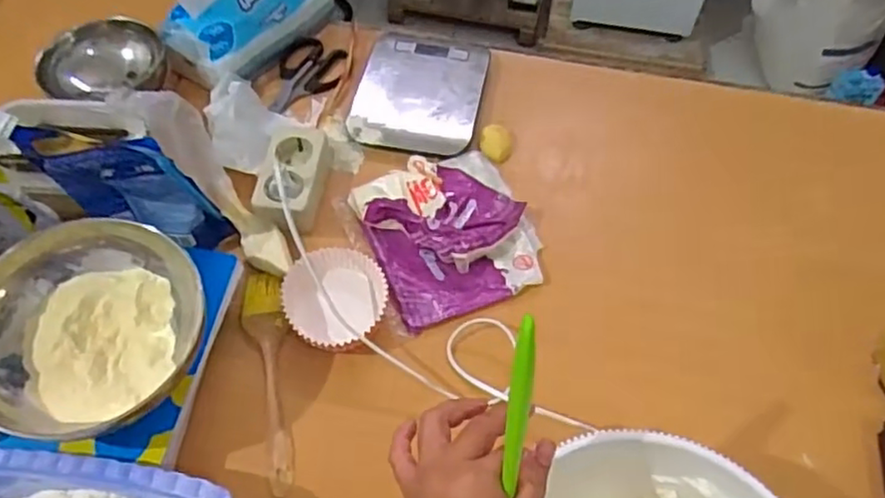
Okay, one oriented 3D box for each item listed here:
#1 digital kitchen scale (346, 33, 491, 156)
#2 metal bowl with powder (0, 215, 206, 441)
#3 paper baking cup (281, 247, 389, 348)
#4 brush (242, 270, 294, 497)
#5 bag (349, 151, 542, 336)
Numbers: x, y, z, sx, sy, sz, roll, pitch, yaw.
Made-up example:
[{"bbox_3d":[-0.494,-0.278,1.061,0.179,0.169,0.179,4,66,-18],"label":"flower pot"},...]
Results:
[{"bbox_3d":[-0.026,-0.179,0.750,0.141,0.013,0.171,12,58,7],"label":"digital kitchen scale"},{"bbox_3d":[-0.269,0.059,0.508,0.163,0.061,0.166,0,57,0],"label":"metal bowl with powder"},{"bbox_3d":[-0.096,0.045,0.599,0.088,0.030,0.091,0,57,0],"label":"paper baking cup"},{"bbox_3d":[-0.151,0.107,0.581,0.038,0.021,0.205,-10,58,-7],"label":"brush"},{"bbox_3d":[0.008,-0.023,0.648,0.156,0.043,0.169,-19,60,-12],"label":"bag"}]

